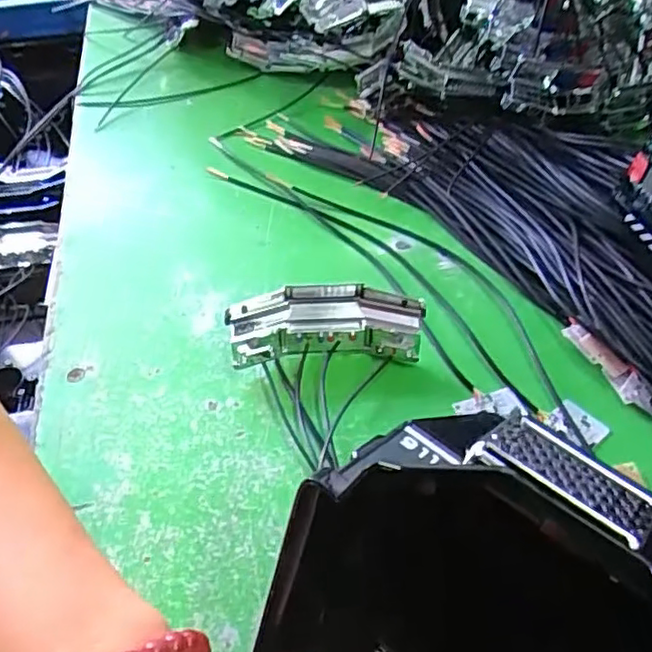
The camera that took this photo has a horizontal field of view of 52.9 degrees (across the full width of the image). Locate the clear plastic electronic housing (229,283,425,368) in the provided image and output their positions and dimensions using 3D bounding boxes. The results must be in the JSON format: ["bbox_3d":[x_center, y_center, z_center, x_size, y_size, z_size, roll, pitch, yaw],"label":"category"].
[{"bbox_3d":[0.000,0.000,0.340,0.096,0.032,0.033,-4,48,2],"label":"clear plastic electronic housing"}]

